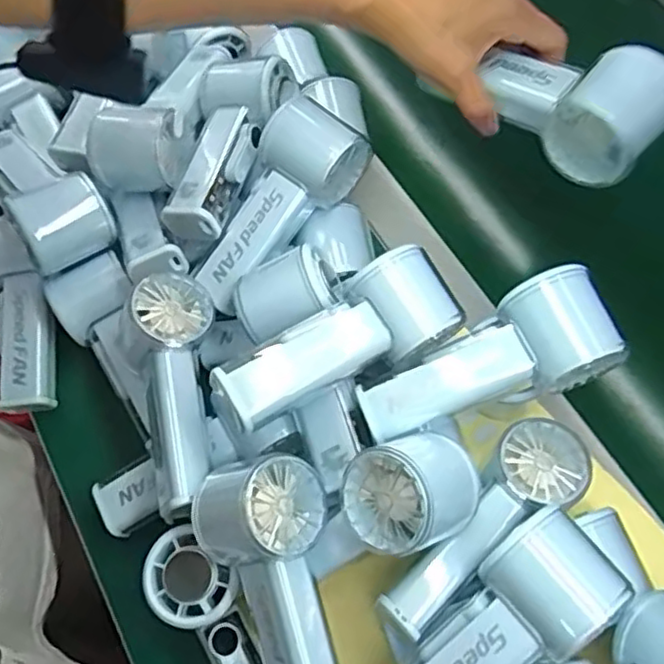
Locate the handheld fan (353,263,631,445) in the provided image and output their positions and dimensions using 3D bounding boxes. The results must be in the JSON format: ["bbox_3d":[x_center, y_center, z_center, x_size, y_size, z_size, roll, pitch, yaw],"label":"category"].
[{"bbox_3d":[0.090,0.022,0.401,0.151,0.047,0.060,-27,64,9],"label":"handheld fan"}]

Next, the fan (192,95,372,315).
[{"bbox_3d":[-0.042,-0.087,0.476,0.069,0.048,0.151,37,93,19],"label":"fan"}]

